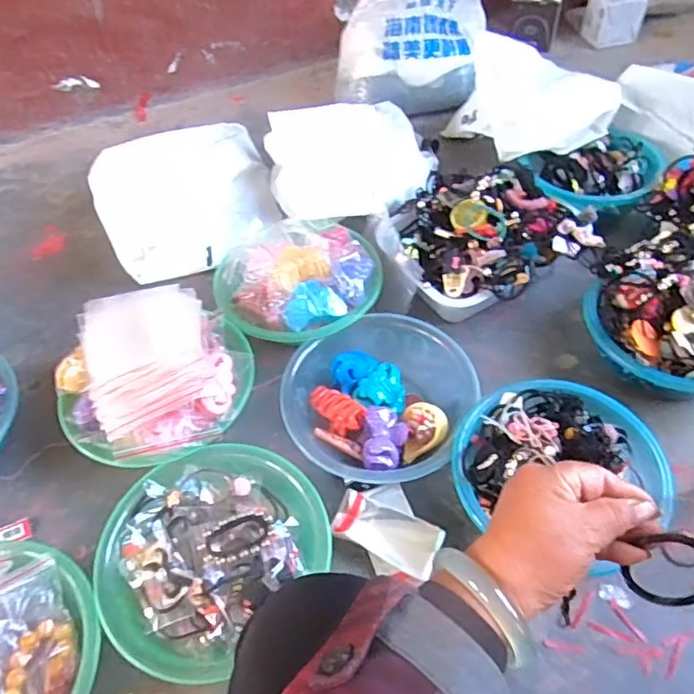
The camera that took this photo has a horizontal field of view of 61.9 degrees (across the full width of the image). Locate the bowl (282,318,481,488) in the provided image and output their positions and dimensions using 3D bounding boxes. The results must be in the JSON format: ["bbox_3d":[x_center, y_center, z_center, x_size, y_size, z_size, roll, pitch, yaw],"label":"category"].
[{"bbox_3d":[0.041,0.070,0.741,0.225,0.071,0.214,-2,52,3],"label":"bowl"}]

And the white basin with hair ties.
[{"bbox_3d":[0.206,-0.167,0.863,0.299,0.120,0.234,-22,53,-13],"label":"white basin with hair ties"}]

